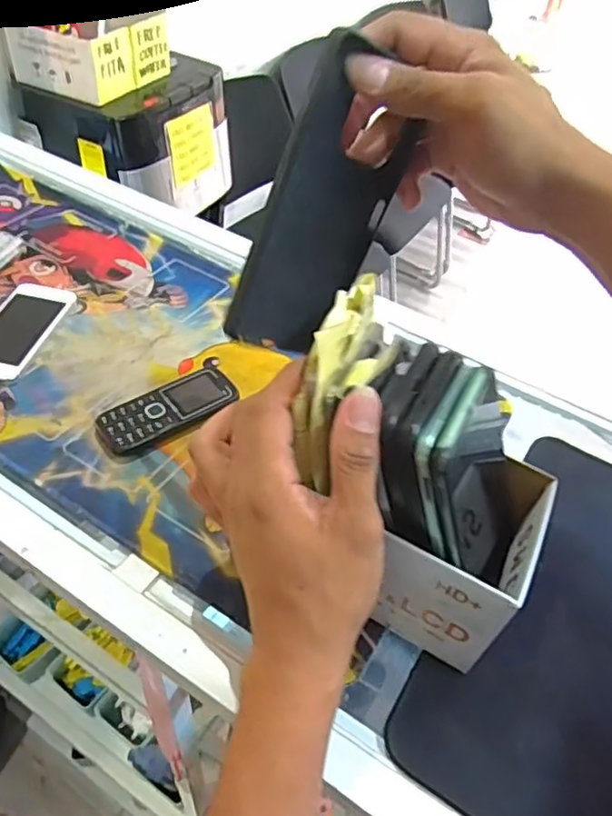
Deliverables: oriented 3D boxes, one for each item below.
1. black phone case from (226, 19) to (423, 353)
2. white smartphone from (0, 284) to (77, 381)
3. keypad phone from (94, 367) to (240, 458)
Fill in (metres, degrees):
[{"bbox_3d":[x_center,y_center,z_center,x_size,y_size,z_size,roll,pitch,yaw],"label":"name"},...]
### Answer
[{"bbox_3d":[0.009,-0.105,0.345,0.080,0.155,0.012,4,26,-49],"label":"black phone case"},{"bbox_3d":[-0.256,-0.069,0.550,0.063,0.009,0.120,12,46,4],"label":"white smartphone"},{"bbox_3d":[-0.110,0.003,0.501,0.110,0.014,0.048,-27,55,-29],"label":"keypad phone"}]

